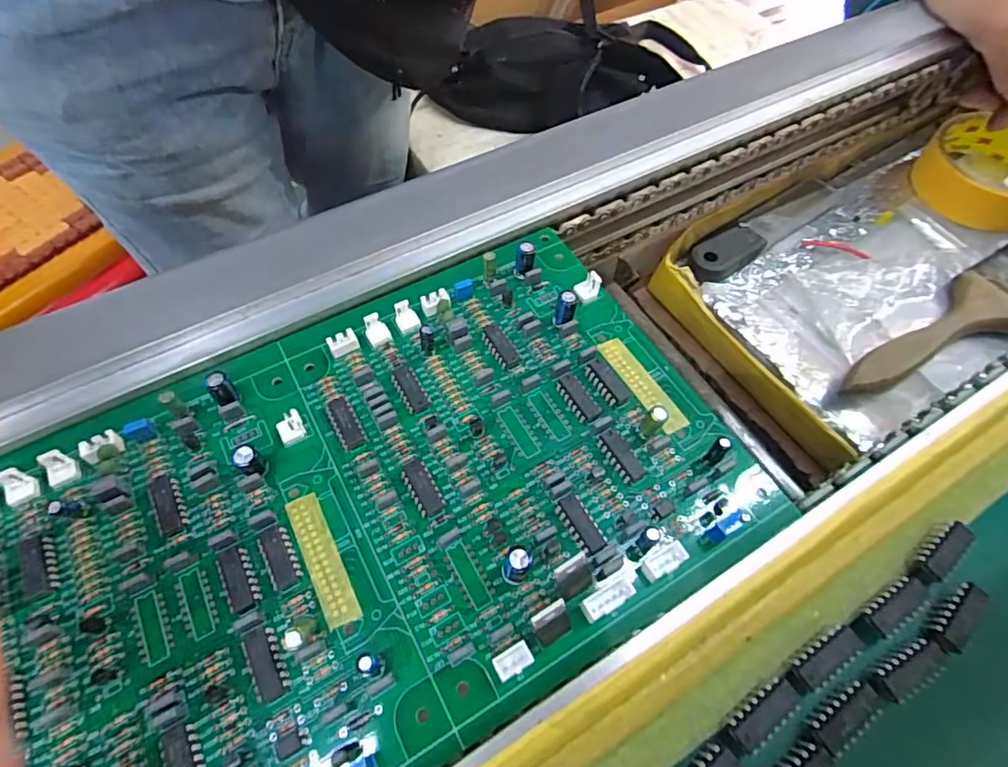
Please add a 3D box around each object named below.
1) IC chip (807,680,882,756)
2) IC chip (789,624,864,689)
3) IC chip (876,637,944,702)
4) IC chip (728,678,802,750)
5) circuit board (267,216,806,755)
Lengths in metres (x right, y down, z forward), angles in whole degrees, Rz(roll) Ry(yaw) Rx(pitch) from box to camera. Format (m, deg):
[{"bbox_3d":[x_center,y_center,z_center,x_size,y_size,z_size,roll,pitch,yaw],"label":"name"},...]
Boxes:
[{"bbox_3d":[0.082,0.080,0.129,0.018,0.004,0.008,-28,63,-16],"label":"IC chip"},{"bbox_3d":[0.081,0.070,0.137,0.019,0.004,0.008,-27,63,-15],"label":"IC chip"},{"bbox_3d":[0.103,0.071,0.135,0.018,0.004,0.007,-24,62,-14],"label":"IC chip"},{"bbox_3d":[0.063,0.080,0.130,0.018,0.006,0.007,-32,64,-18],"label":"IC chip"},{"bbox_3d":[0.006,0.012,0.185,0.120,0.012,0.144,-27,63,-15],"label":"circuit board"}]

